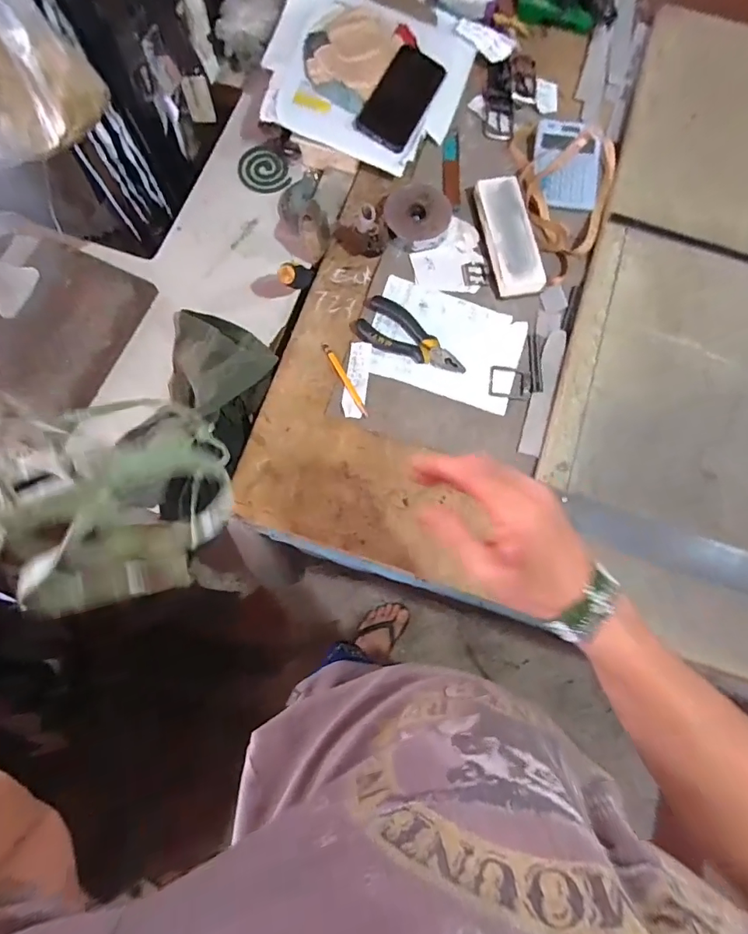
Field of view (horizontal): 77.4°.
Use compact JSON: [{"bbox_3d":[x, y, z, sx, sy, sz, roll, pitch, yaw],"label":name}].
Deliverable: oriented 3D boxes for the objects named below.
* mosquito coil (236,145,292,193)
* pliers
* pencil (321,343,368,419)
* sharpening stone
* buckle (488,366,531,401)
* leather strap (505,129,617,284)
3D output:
[{"bbox_3d":[-0.179,-0.483,0.758,0.076,0.005,0.100,-27,78,-6],"label":"mosquito coil"},{"bbox_3d":[0.046,-0.173,0.640,0.163,0.017,0.063,36,79,8],"label":"pliers"},{"bbox_3d":[-0.039,-0.119,0.632,0.010,0.004,0.120,-28,78,-6],"label":"pencil"},{"bbox_3d":[0.195,-0.336,0.678,0.066,0.028,0.191,-8,77,-2],"label":"sharpening stone"},{"bbox_3d":[0.186,-0.115,0.641,0.056,0.004,0.047,7,77,1],"label":"buckle"},{"bbox_3d":[0.298,-0.394,0.694,0.151,0.018,0.246,-3,77,-1],"label":"leather strap"}]

